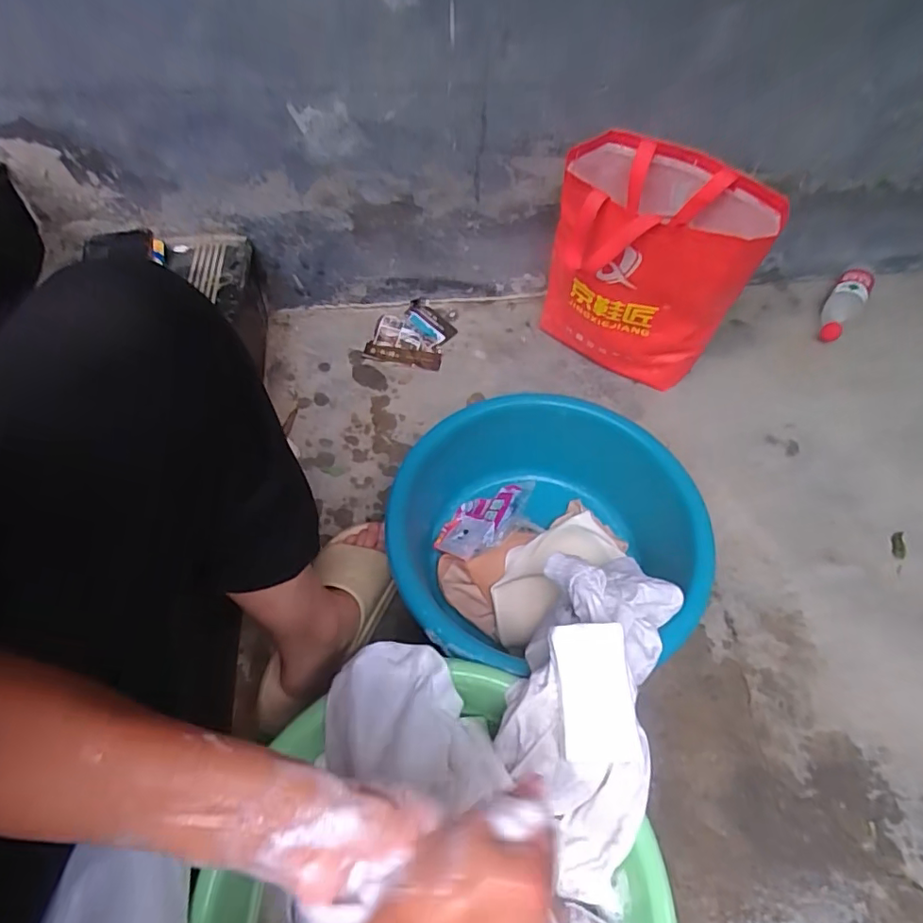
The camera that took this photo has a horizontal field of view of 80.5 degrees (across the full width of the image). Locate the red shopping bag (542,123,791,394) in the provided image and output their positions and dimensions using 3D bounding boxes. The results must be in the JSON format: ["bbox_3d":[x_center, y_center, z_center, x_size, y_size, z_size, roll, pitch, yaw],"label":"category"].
[{"bbox_3d":[0.284,-0.289,0.861,0.283,0.326,0.187,20,56,10],"label":"red shopping bag"}]

